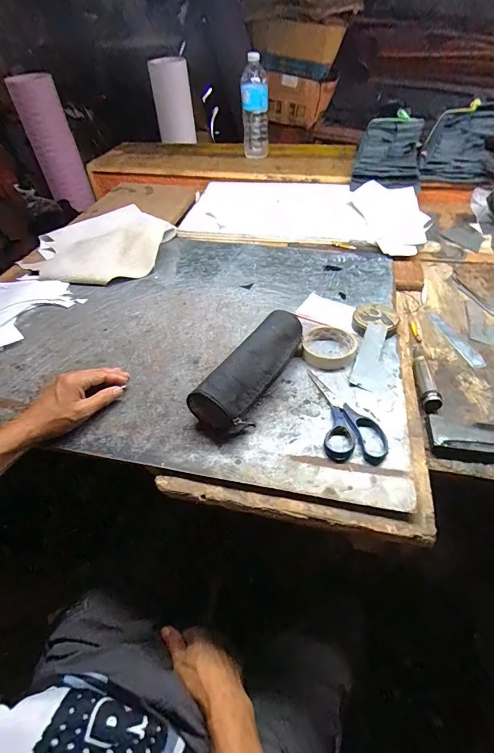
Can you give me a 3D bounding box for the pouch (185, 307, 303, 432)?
[{"bbox_3d":[0.017,-0.015,0.528,0.072,0.075,0.233,26,55,24],"label":"pouch"}]

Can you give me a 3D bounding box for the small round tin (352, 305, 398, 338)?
[{"bbox_3d":[0.222,-0.096,0.632,0.072,0.030,0.078,4,47,6],"label":"small round tin"}]

